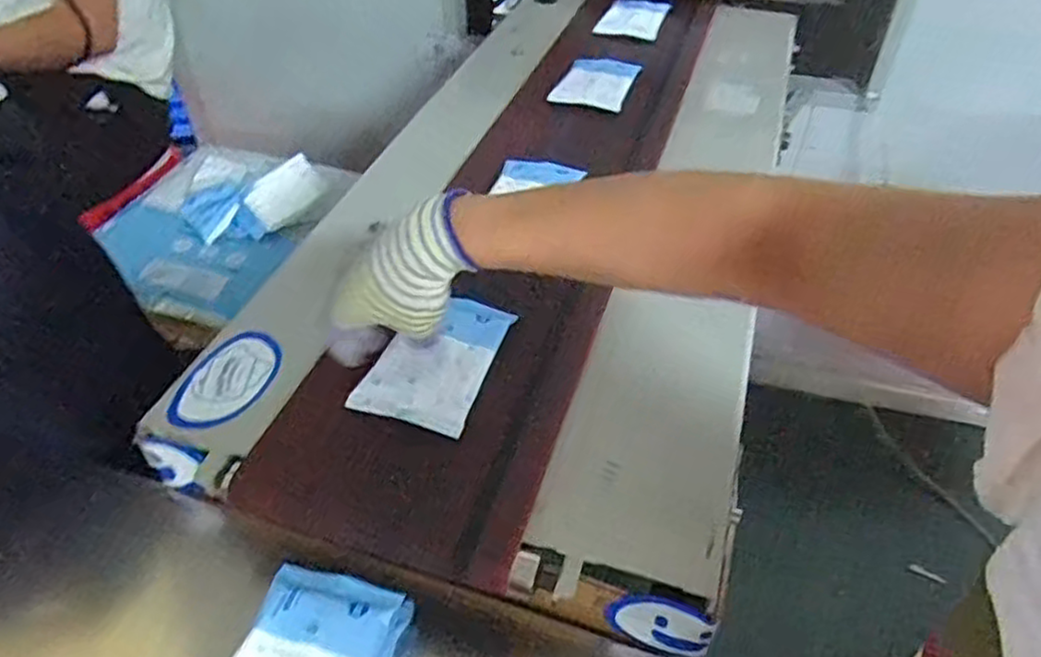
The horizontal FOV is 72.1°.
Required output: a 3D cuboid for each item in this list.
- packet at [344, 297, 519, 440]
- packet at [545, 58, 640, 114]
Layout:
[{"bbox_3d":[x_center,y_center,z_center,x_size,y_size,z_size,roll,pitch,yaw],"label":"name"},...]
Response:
[{"bbox_3d":[-0.063,0.020,0.547,0.083,0.013,0.126,13,47,12],"label":"packet"},{"bbox_3d":[0.098,-0.314,0.899,0.086,0.014,0.131,14,47,13],"label":"packet"}]

